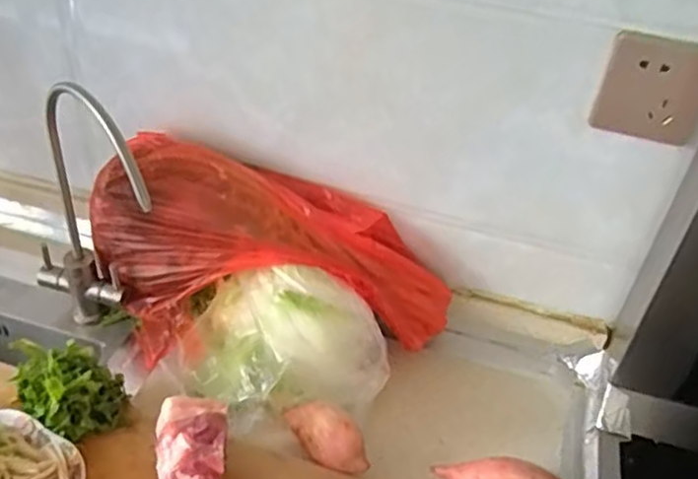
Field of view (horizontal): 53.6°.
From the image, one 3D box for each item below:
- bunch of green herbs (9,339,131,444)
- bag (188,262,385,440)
[{"bbox_3d":[-0.262,0.137,0.650,0.080,0.069,0.094,-28,50,-34],"label":"bunch of green herbs"},{"bbox_3d":[-0.063,0.106,0.698,0.189,0.110,0.145,-8,42,-16],"label":"bag"}]

